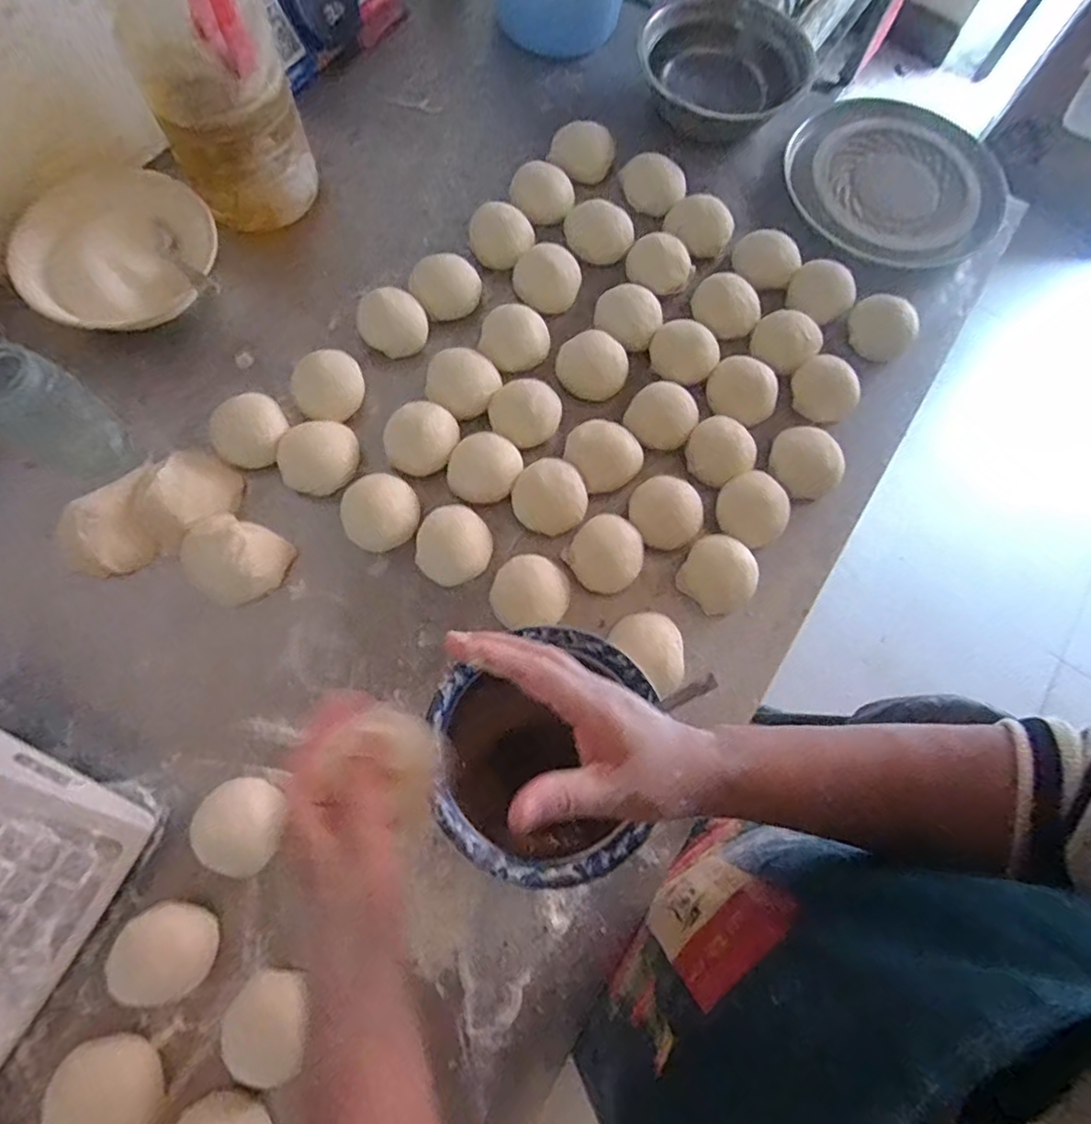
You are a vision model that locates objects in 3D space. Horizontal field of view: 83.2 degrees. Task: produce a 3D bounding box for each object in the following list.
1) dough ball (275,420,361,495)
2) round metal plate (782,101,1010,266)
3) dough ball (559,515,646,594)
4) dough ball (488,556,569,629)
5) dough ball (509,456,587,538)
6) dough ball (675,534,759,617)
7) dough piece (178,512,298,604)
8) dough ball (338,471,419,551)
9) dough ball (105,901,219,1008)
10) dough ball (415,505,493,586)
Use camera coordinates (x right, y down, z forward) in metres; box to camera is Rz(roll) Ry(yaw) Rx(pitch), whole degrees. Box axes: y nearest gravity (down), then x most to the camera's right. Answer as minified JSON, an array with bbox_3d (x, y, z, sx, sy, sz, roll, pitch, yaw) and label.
[{"bbox_3d":[-0.195,-0.089,0.534,0.069,0.034,0.061,-28,76,-12],"label":"dough ball"},{"bbox_3d":[0.378,-0.413,0.663,0.206,0.025,0.210,1,72,-4],"label":"round metal plate"},{"bbox_3d":[0.051,-0.008,0.518,0.063,0.034,0.058,1,72,-4],"label":"dough ball"},{"bbox_3d":[-0.013,0.027,0.511,0.061,0.032,0.058,1,72,-4],"label":"dough ball"},{"bbox_3d":[0.005,-0.056,0.528,0.060,0.031,0.056,1,72,-4],"label":"dough ball"},{"bbox_3d":[0.148,0.010,0.524,0.061,0.030,0.056,1,72,-4],"label":"dough ball"},{"bbox_3d":[-0.257,-0.003,0.505,0.080,0.034,0.066,23,72,4],"label":"dough piece"},{"bbox_3d":[-0.140,-0.041,0.525,0.065,0.043,0.058,-28,76,-12],"label":"dough ball"},{"bbox_3d":[-0.259,0.265,0.420,0.062,0.030,0.058,1,72,-4],"label":"dough ball"},{"bbox_3d":[-0.077,-0.012,0.521,0.062,0.035,0.060,1,72,-4],"label":"dough ball"}]

